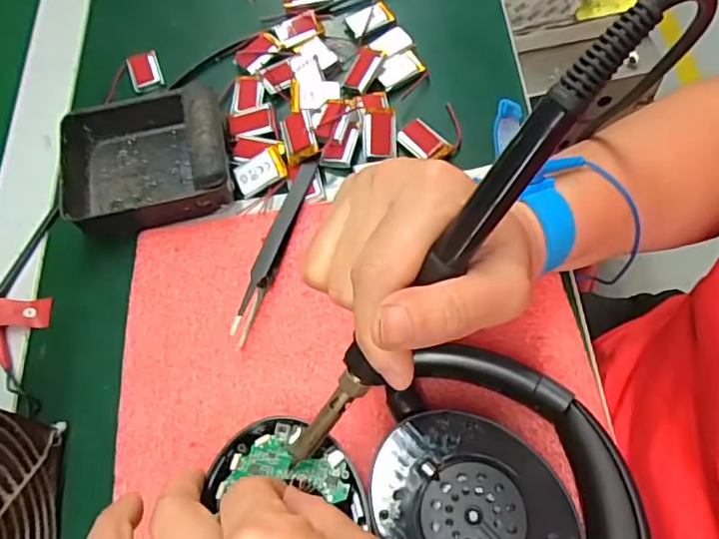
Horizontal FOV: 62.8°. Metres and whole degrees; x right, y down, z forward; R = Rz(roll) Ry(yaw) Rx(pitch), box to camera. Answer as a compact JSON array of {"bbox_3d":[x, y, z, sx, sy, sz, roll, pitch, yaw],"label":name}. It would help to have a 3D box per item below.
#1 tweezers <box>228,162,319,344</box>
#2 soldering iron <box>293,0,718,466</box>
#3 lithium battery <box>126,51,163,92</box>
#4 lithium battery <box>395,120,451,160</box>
[{"bbox_3d":[-0.048,-0.016,0.324,0.014,0.013,0.113,14,66,10],"label":"tweezers"},{"bbox_3d":[0.032,0.001,0.202,0.022,0.016,0.211,47,119,21],"label":"soldering iron"},{"bbox_3d":[-0.148,-0.137,0.405,0.020,0.006,0.033,-18,65,-6],"label":"lithium battery"},{"bbox_3d":[0.039,-0.077,0.352,0.017,0.004,0.032,-41,69,-15],"label":"lithium battery"}]

